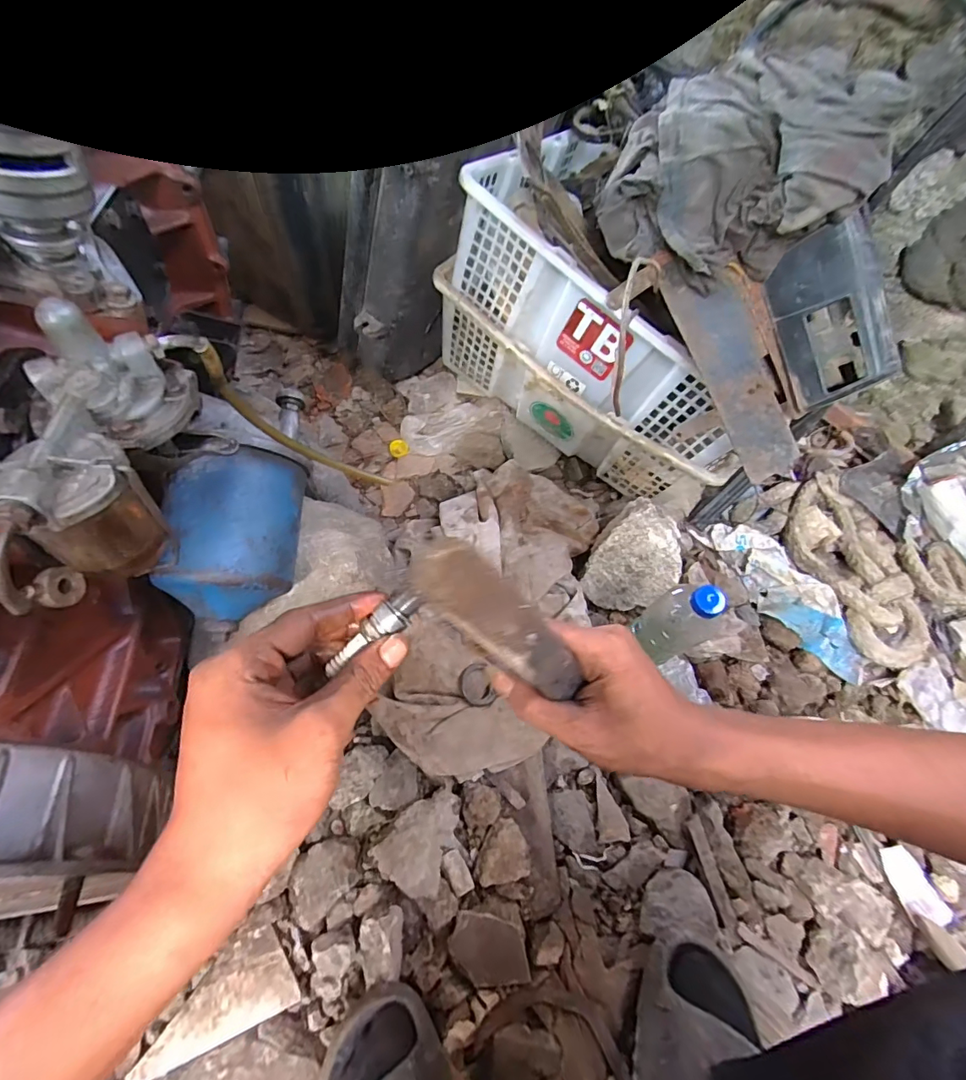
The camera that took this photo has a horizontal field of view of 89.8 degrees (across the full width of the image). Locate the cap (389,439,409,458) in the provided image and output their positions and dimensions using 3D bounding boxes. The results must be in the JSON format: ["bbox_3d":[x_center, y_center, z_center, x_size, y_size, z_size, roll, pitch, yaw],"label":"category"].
[{"bbox_3d":[-0.145,-0.157,0.829,0.035,0.010,0.033,-20,75,7],"label":"cap"}]

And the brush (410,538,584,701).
[{"bbox_3d":[0.017,0.047,0.233,0.017,0.159,0.026,-8,55,28],"label":"brush"}]

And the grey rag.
[{"bbox_3d":[0.240,-0.354,0.458,0.227,0.141,0.153,21,61,10],"label":"grey rag"}]

